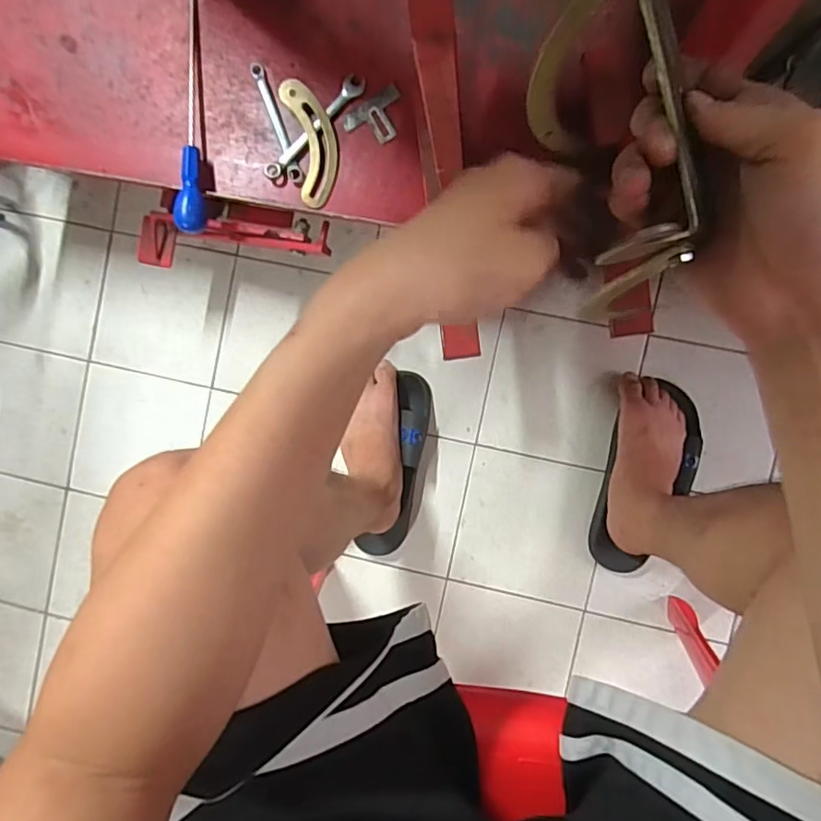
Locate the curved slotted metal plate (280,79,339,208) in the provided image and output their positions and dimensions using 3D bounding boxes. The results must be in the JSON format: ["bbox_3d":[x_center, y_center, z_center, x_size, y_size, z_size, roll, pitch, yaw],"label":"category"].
[{"bbox_3d":[-0.107,-0.297,0.633,0.049,0.005,0.132,-12,101,-4],"label":"curved slotted metal plate"}]

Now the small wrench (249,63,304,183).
[{"bbox_3d":[-0.150,-0.321,0.636,0.018,0.004,0.134,-20,94,8],"label":"small wrench"}]

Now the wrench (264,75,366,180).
[{"bbox_3d":[-0.109,-0.314,0.631,0.145,0.008,0.023,-42,91,9],"label":"wrench"}]

